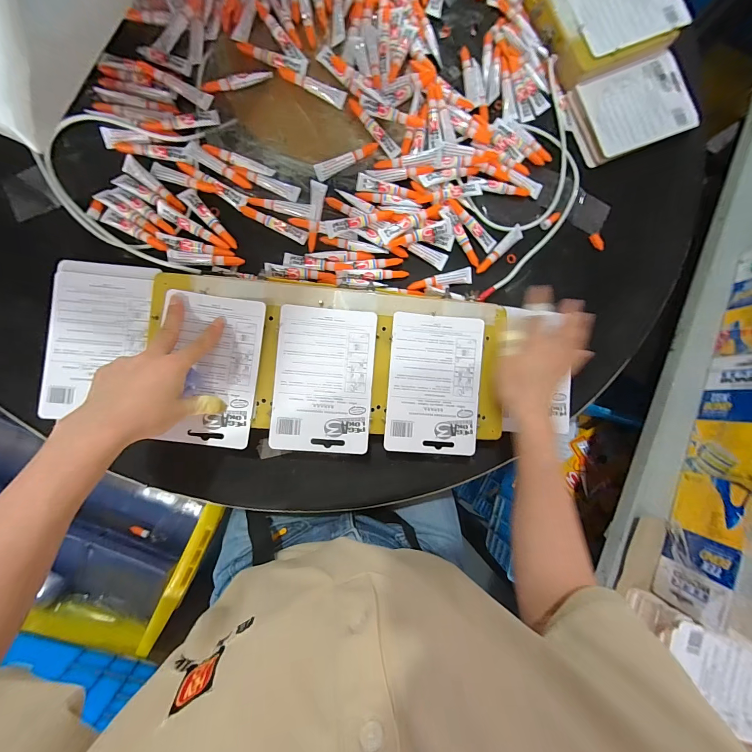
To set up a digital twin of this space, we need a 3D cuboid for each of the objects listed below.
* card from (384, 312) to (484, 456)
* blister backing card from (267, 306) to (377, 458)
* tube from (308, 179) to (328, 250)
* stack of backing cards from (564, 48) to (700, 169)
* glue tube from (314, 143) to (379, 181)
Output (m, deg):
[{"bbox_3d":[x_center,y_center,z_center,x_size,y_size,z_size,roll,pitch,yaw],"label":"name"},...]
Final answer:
[{"bbox_3d":[0.071,0.009,0.404,0.111,0.007,0.164,4,87,-7],"label":"card"},{"bbox_3d":[-0.060,0.005,0.393,0.112,0.004,0.164,4,87,-4],"label":"blister backing card"},{"bbox_3d":[-0.074,-0.205,0.429,0.019,0.018,0.086,3,87,-7],"label":"tube"},{"bbox_3d":[0.373,-0.391,0.492,0.194,0.013,0.118,-25,91,-7],"label":"stack of backing cards"},{"bbox_3d":[-0.037,-0.280,0.437,0.088,0.012,0.016,-28,91,-7],"label":"glue tube"}]

